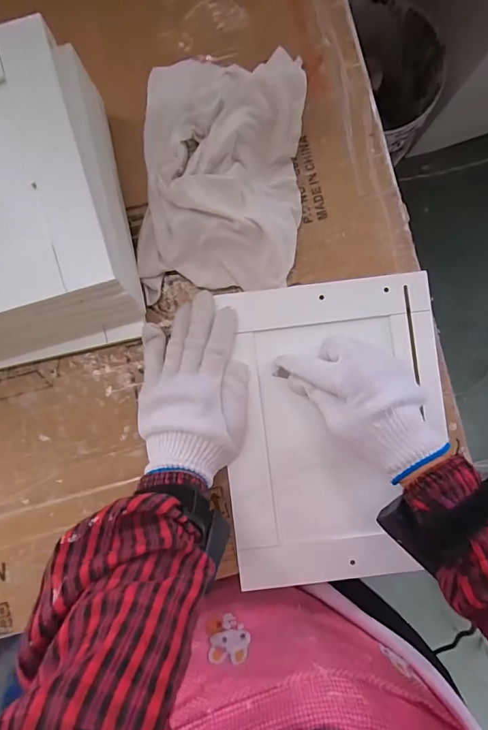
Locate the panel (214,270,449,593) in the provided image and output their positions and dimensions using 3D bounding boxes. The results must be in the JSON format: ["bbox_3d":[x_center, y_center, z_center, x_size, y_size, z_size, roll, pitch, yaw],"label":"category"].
[{"bbox_3d":[0.090,0.064,0.409,0.211,0.018,0.289,-6,90,0],"label":"panel"}]

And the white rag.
[{"bbox_3d":[-0.023,-0.177,0.393,0.151,0.051,0.215,2,90,0],"label":"white rag"}]

